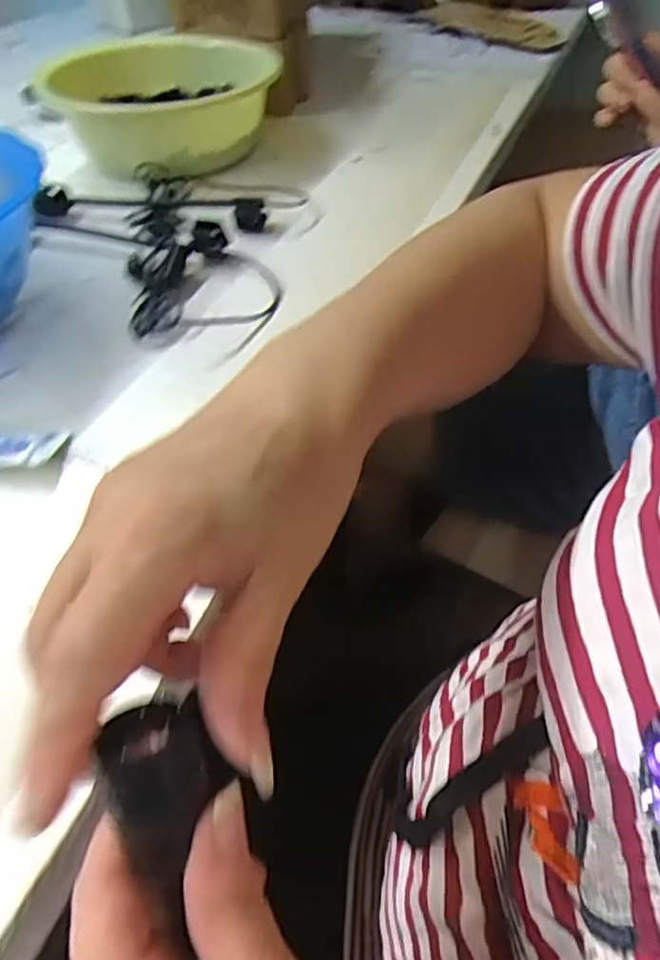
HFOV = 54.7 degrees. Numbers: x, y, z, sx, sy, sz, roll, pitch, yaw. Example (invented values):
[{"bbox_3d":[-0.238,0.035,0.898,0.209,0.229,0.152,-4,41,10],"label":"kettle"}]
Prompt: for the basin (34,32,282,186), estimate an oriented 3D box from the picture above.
[{"bbox_3d":[-0.167,-0.389,0.659,0.218,0.074,0.208,4,47,5],"label":"basin"}]

